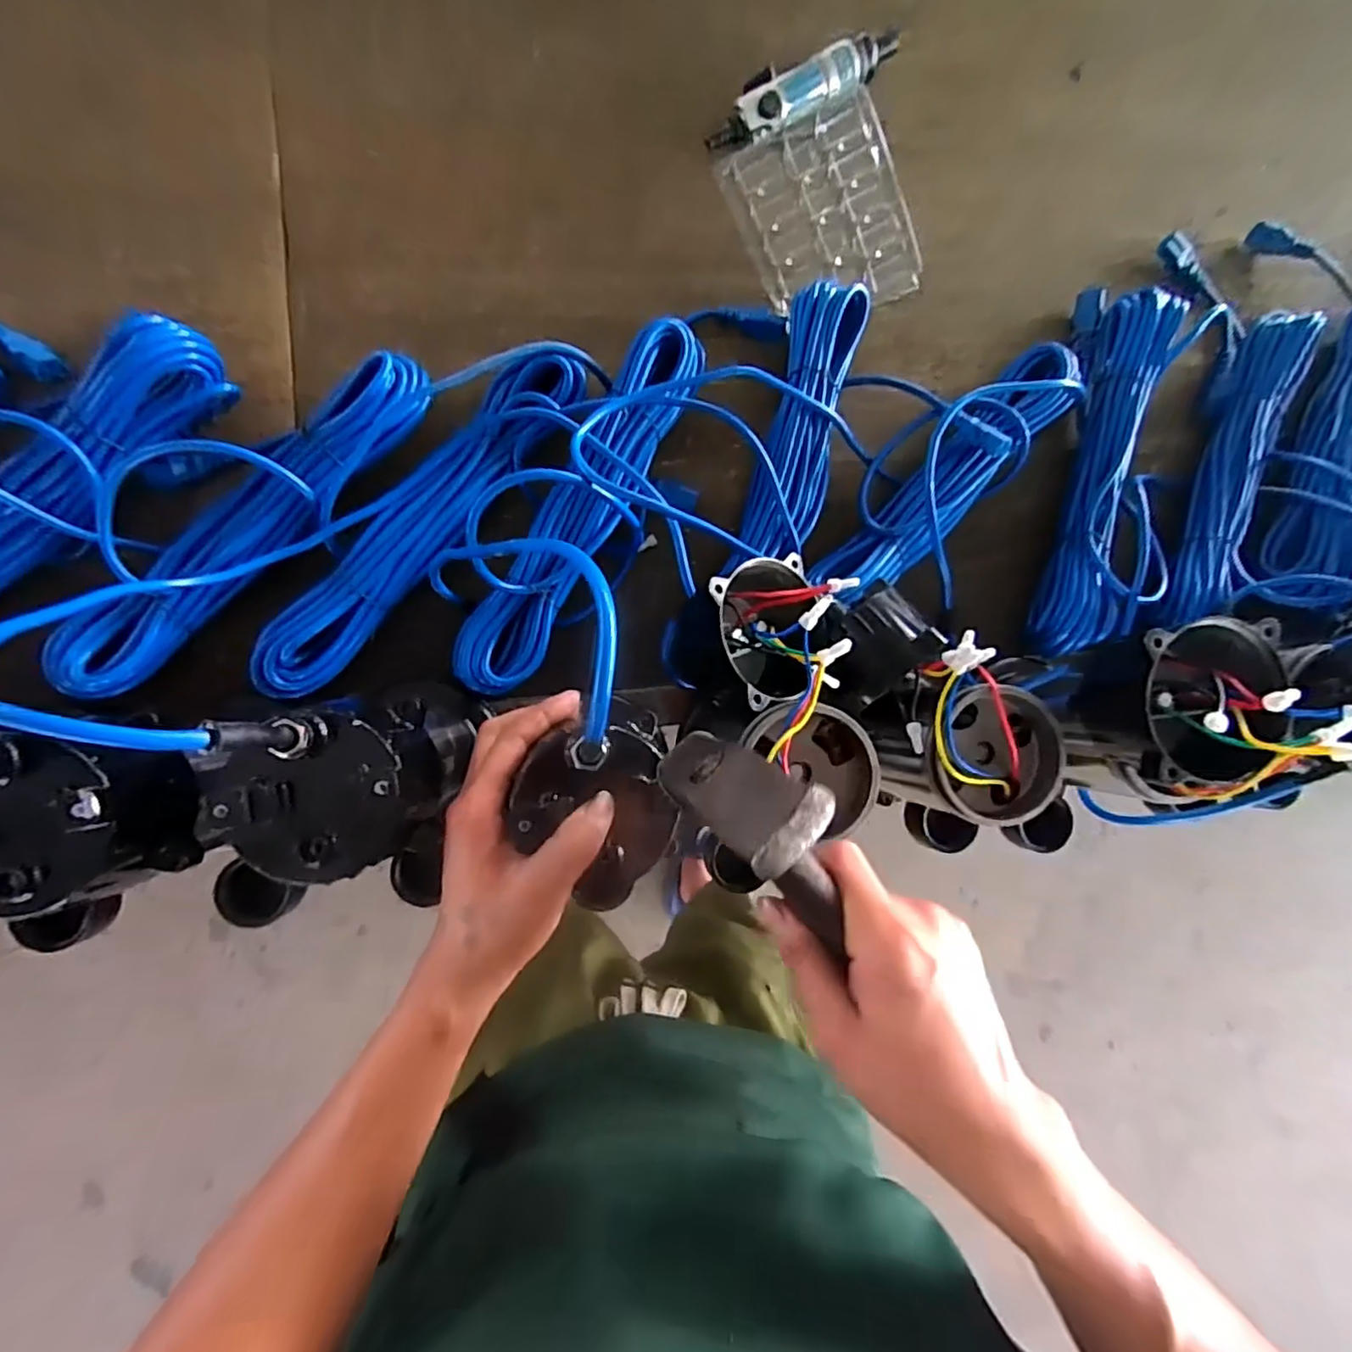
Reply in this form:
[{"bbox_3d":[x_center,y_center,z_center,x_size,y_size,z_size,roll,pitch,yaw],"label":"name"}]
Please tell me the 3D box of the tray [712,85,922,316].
[{"bbox_3d":[0.136,-0.414,0.586,0.141,0.032,0.162,-25,110,2],"label":"tray"}]

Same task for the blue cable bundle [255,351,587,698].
[{"bbox_3d":[-0.195,-0.126,0.513,0.071,0.066,0.352,41,83,-4],"label":"blue cable bundle"}]

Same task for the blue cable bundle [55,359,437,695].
[{"bbox_3d":[-0.322,-0.118,0.498,0.060,0.056,0.335,45,82,-4],"label":"blue cable bundle"}]

